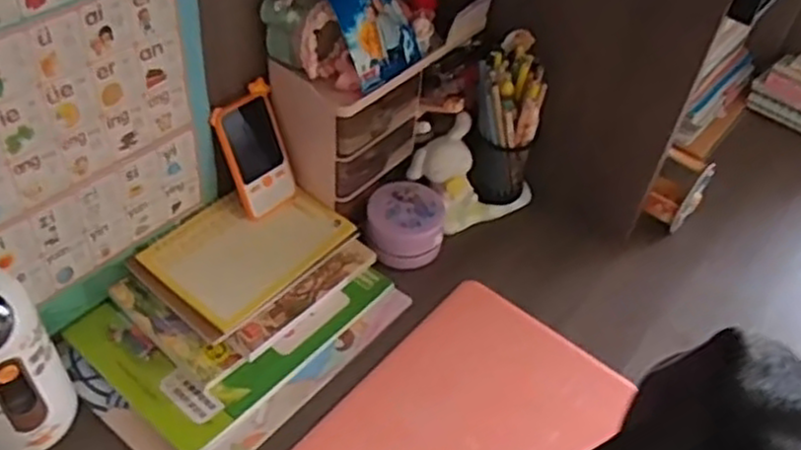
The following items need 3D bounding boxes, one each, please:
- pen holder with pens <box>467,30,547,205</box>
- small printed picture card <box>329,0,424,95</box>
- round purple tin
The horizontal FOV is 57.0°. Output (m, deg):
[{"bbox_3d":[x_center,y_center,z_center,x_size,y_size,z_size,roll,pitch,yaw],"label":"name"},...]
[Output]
[{"bbox_3d":[0.111,-0.111,0.791,0.070,0.167,0.069,14,47,7],"label":"pen holder with pens"},{"bbox_3d":[-0.028,-0.195,0.690,0.011,0.118,0.083,-10,22,44],"label":"small printed picture card"},{"bbox_3d":[0.005,-0.001,0.785,0.079,0.057,0.075,3,47,-3],"label":"round purple tin"}]

